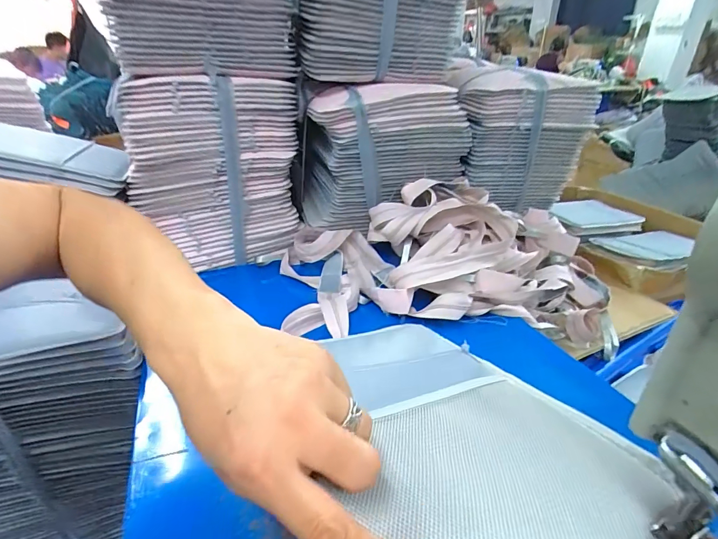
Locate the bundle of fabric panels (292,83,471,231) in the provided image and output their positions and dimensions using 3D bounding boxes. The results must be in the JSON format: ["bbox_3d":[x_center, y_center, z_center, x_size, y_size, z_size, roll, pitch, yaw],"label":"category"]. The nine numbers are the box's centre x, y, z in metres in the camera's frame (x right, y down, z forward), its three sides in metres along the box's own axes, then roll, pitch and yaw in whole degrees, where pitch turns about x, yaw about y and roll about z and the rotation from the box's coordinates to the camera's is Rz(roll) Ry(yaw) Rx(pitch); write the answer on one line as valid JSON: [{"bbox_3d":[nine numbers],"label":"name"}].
[{"bbox_3d":[0.037,-0.236,0.792,0.344,0.247,0.121,-10,32,-17],"label":"bundle of fabric panels"}]

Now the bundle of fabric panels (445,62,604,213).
[{"bbox_3d":[0.345,-0.298,0.899,0.316,0.293,0.166,-4,30,-7],"label":"bundle of fabric panels"}]

